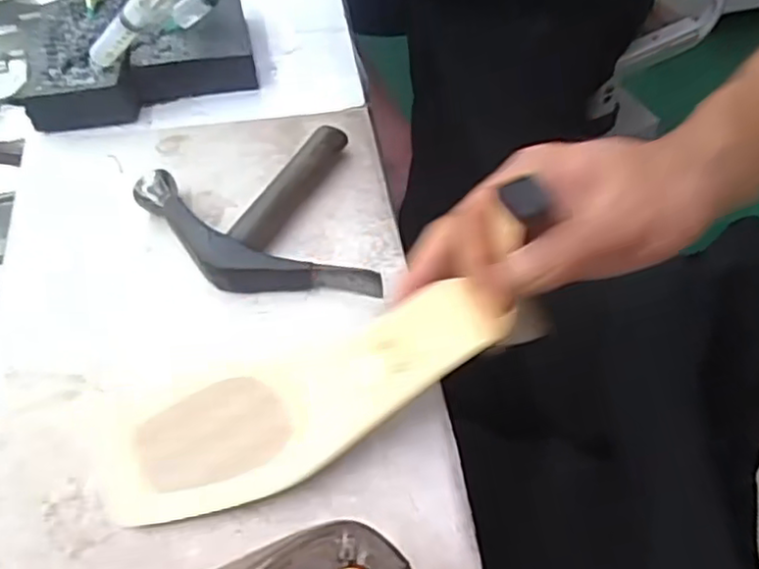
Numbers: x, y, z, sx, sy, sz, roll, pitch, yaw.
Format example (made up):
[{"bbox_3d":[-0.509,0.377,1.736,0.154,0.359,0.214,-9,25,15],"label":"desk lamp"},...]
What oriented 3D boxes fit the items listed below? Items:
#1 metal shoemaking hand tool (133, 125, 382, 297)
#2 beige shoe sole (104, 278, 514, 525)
[{"bbox_3d":[-0.077,-0.036,0.416,0.132,0.027,0.122,-13,55,-3],"label":"metal shoemaking hand tool"},{"bbox_3d":[-0.041,0.056,0.339,0.207,0.013,0.075,-23,55,6],"label":"beige shoe sole"}]

